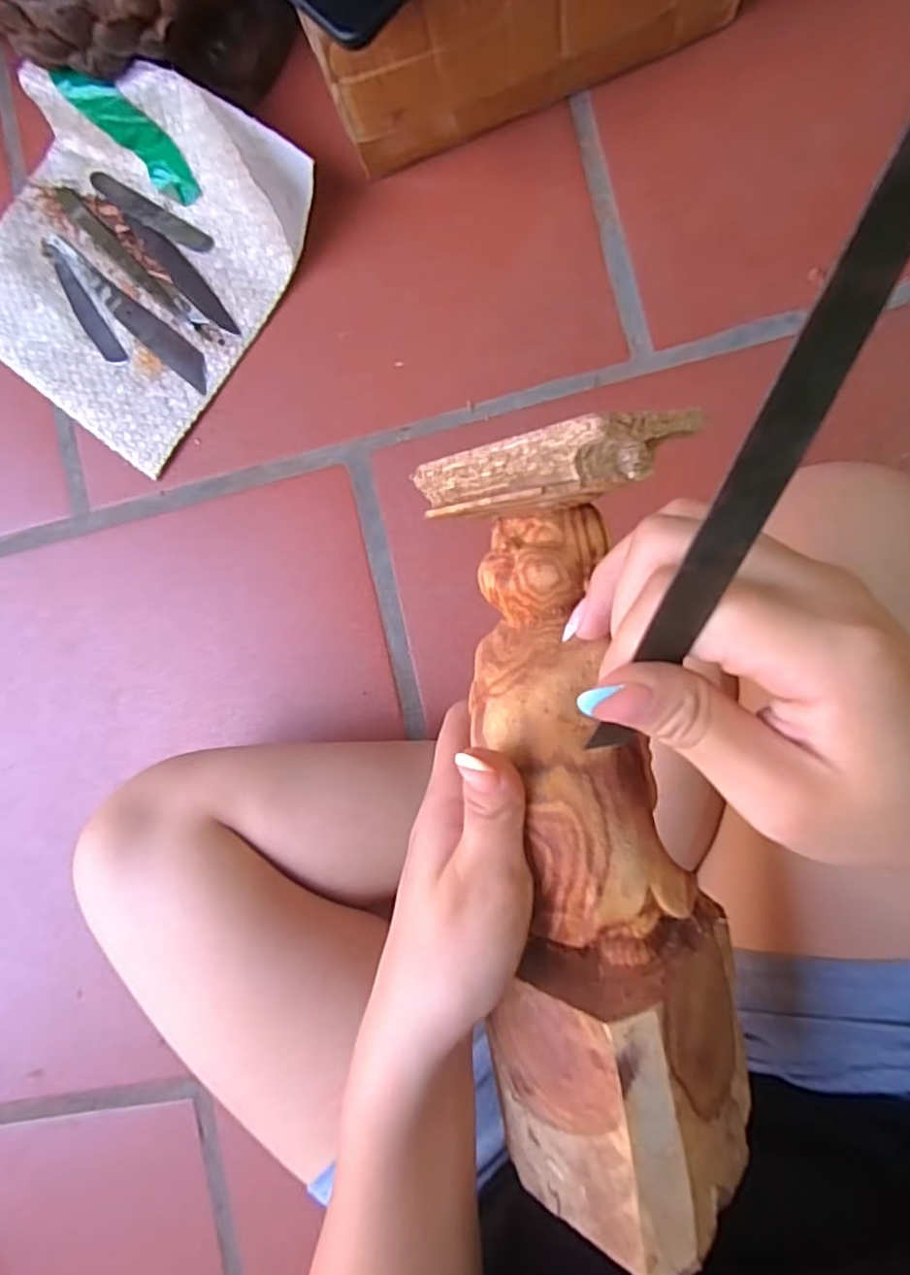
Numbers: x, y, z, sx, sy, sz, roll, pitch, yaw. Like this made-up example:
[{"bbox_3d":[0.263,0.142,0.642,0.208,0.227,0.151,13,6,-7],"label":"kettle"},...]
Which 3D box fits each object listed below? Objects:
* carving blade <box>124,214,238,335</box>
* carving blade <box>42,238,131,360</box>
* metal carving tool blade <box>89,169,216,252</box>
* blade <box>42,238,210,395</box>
[{"bbox_3d":[-0.247,-0.329,0.578,0.024,0.004,0.156,-41,84,5],"label":"carving blade"},{"bbox_3d":[-0.348,-0.312,0.598,0.022,0.005,0.143,-33,84,6],"label":"carving blade"},{"bbox_3d":[-0.284,-0.393,0.595,0.151,0.004,0.021,35,88,11],"label":"metal carving tool blade"},{"bbox_3d":[-0.301,-0.298,0.588,0.218,0.008,0.026,40,94,7],"label":"blade"}]

